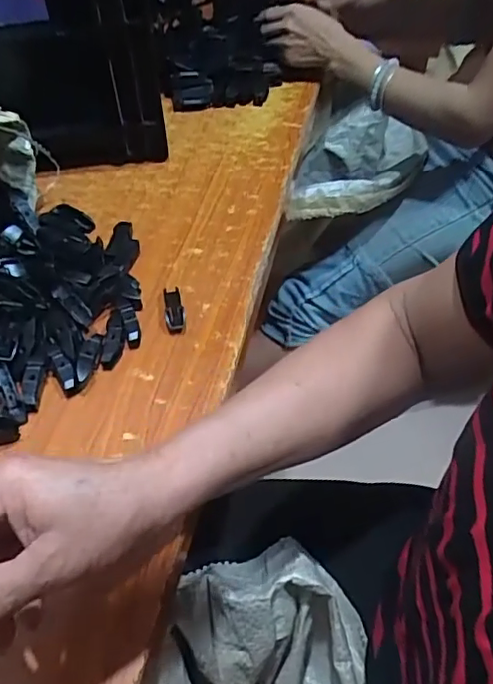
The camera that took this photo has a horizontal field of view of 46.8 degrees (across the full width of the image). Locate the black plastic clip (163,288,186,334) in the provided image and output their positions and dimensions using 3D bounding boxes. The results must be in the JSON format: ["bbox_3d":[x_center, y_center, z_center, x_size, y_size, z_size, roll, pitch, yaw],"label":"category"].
[{"bbox_3d":[-0.066,-0.032,0.514,0.018,0.014,0.055,-6,50,-4],"label":"black plastic clip"}]

